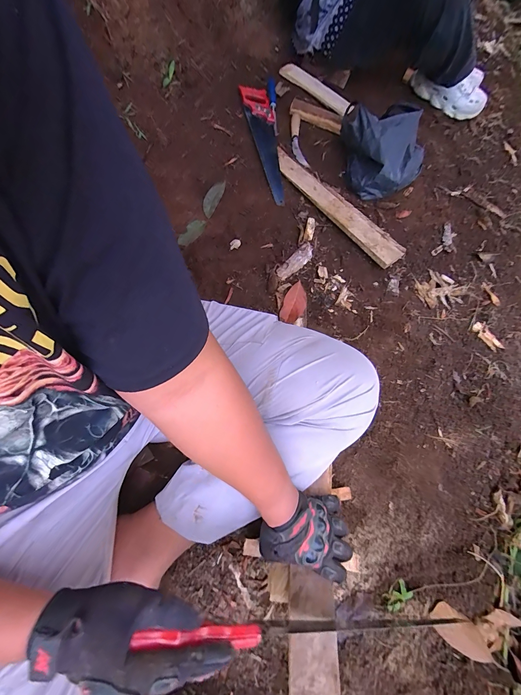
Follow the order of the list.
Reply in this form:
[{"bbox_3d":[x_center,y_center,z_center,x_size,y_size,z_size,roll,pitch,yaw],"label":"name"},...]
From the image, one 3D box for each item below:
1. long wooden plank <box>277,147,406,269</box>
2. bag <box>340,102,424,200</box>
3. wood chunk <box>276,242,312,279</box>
[{"bbox_3d":[0.202,-0.412,0.858,0.089,0.028,0.505,-34,68,-11],"label":"long wooden plank"},{"bbox_3d":[0.373,-0.587,0.887,0.226,0.140,0.255,-2,66,2],"label":"bag"},{"bbox_3d":[0.092,-0.223,0.777,0.040,0.016,0.139,38,73,18],"label":"wood chunk"}]

